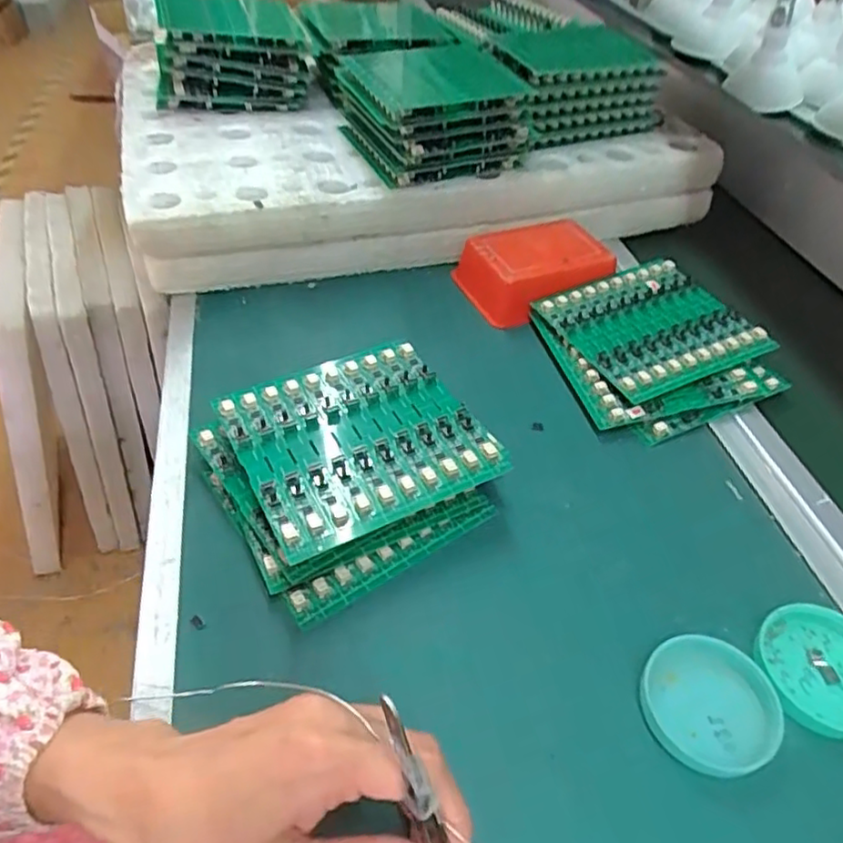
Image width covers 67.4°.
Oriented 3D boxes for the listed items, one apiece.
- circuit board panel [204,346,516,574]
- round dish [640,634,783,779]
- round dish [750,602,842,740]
[{"bbox_3d":[-0.038,0.008,0.387,0.141,0.011,0.129,-21,51,-22],"label":"circuit board panel"},{"bbox_3d":[0.144,0.139,0.313,0.062,0.018,0.058,2,46,-2],"label":"round dish"},{"bbox_3d":[0.214,0.130,0.333,0.066,0.012,0.065,2,46,-2],"label":"round dish"}]

